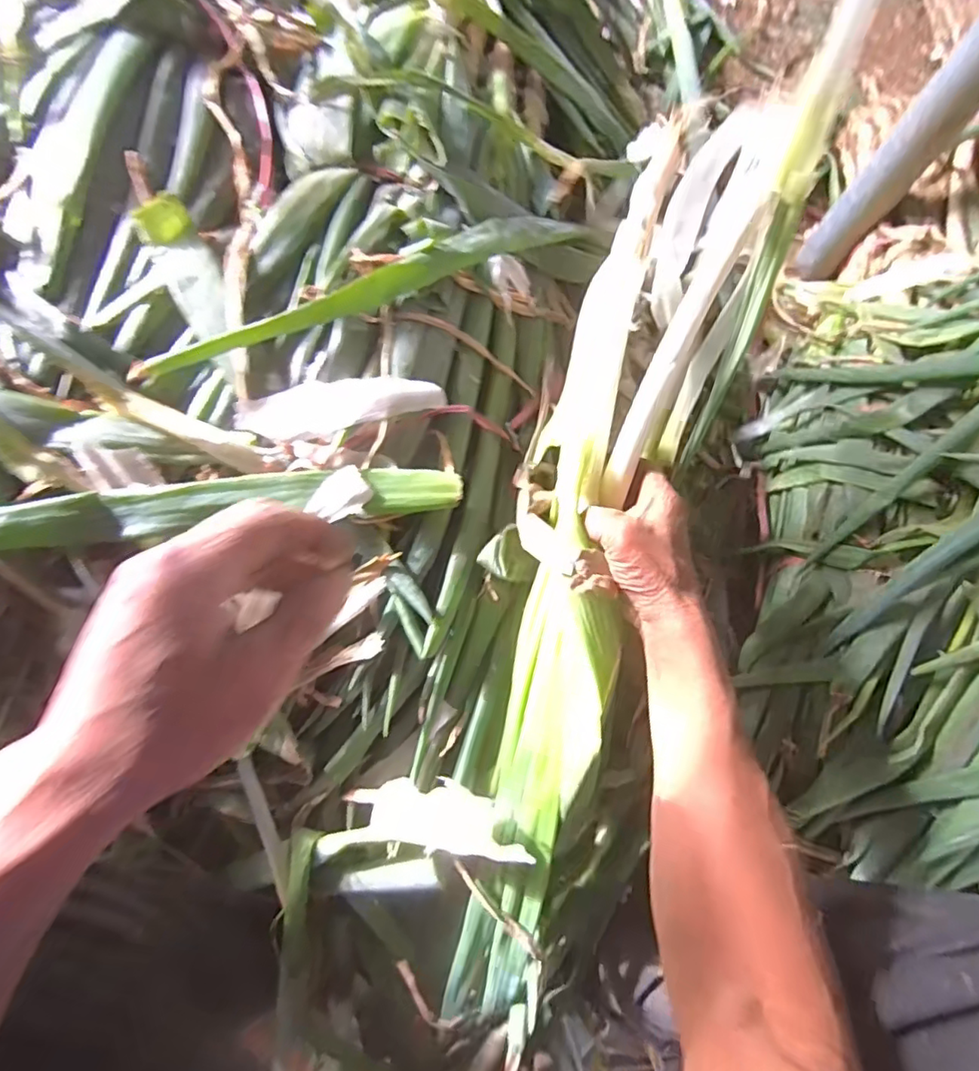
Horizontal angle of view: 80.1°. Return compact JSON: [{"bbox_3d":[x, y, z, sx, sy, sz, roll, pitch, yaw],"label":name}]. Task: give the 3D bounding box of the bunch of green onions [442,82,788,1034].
[{"bbox_3d":[0.064,0.033,0.429,0.090,0.129,0.719,14,92,2],"label":"bunch of green onions"}]

